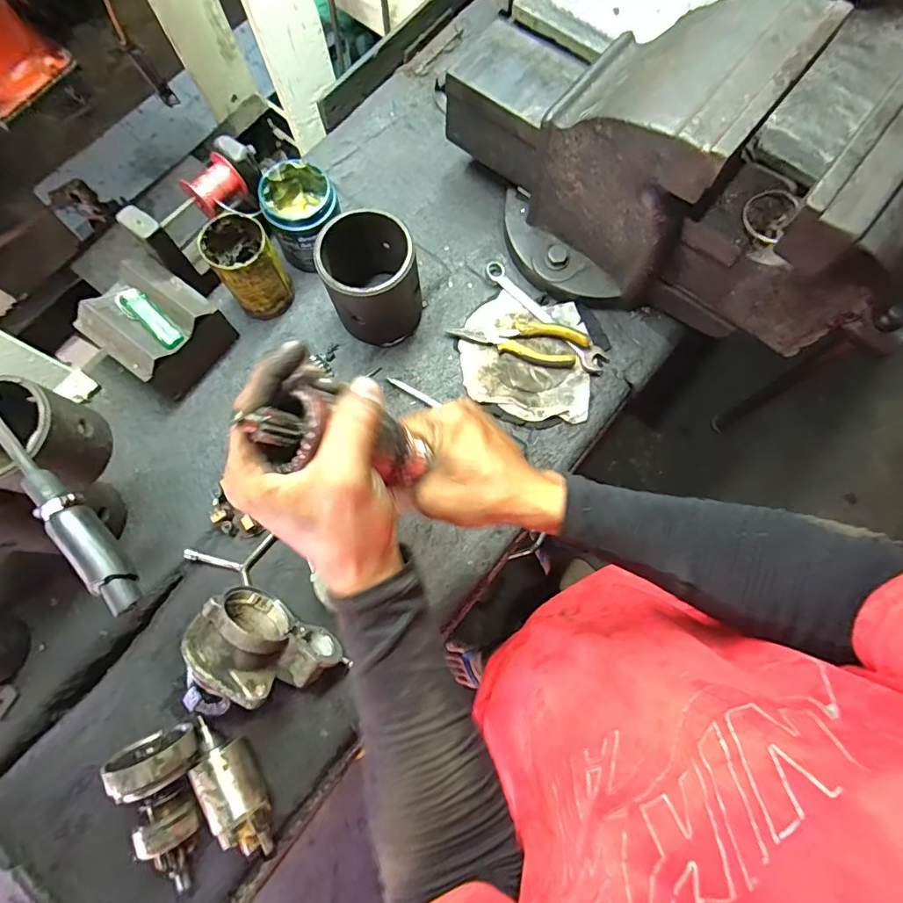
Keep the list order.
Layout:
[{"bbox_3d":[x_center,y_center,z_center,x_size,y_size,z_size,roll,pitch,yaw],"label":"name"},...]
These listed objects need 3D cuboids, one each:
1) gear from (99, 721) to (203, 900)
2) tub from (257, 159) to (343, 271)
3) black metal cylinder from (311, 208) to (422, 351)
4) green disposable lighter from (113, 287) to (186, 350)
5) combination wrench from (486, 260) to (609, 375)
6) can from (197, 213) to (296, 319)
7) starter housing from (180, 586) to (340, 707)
[{"bbox_3d":[-0.282,0.359,0.482,0.080,0.070,0.150,-24,77,-5],"label":"gear"},{"bbox_3d":[-0.188,-0.300,0.627,0.088,0.092,0.096,0,76,1],"label":"tub"},{"bbox_3d":[-0.097,-0.214,0.598,0.104,0.123,0.121,-19,76,-4],"label":"black metal cylinder"},{"bbox_3d":[-0.347,-0.154,0.564,0.087,0.018,0.029,41,80,10],"label":"green disposable lighter"},{"bbox_3d":[0.124,-0.181,0.640,0.034,0.010,0.208,-41,78,-8],"label":"combination wrench"},{"bbox_3d":[-0.248,-0.227,0.609,0.071,0.116,0.075,0,76,1],"label":"can"},{"bbox_3d":[-0.209,0.207,0.522,0.142,0.099,0.088,28,78,8],"label":"starter housing"}]

